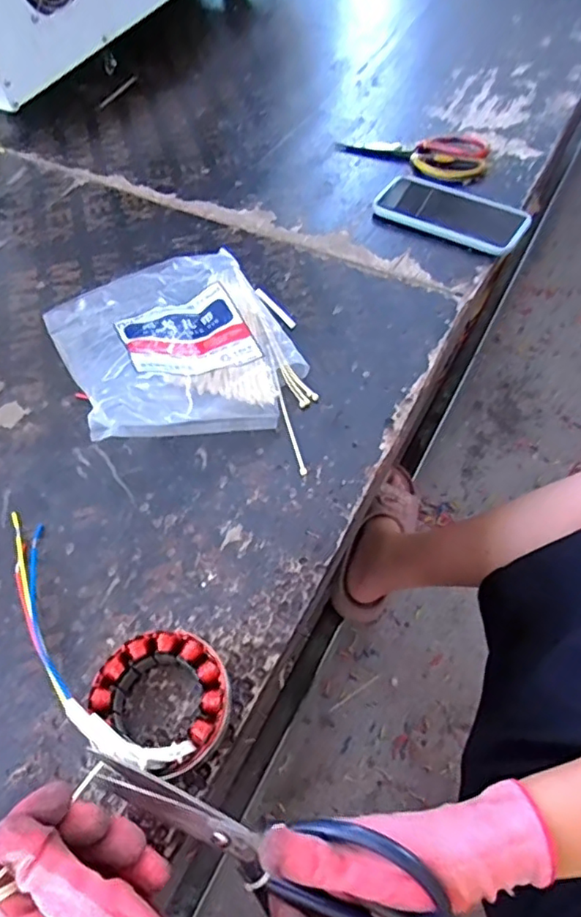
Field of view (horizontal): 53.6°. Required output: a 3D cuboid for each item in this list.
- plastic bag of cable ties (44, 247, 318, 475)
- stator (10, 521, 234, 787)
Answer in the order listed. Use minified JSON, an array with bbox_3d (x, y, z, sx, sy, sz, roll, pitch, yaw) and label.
[{"bbox_3d":[-0.103,-0.108,0.528,0.205,0.066,0.288,-24,59,-13],"label":"plastic bag of cable ties"},{"bbox_3d":[-0.140,0.120,0.390,0.233,0.043,0.080,30,62,20],"label":"stator"}]

